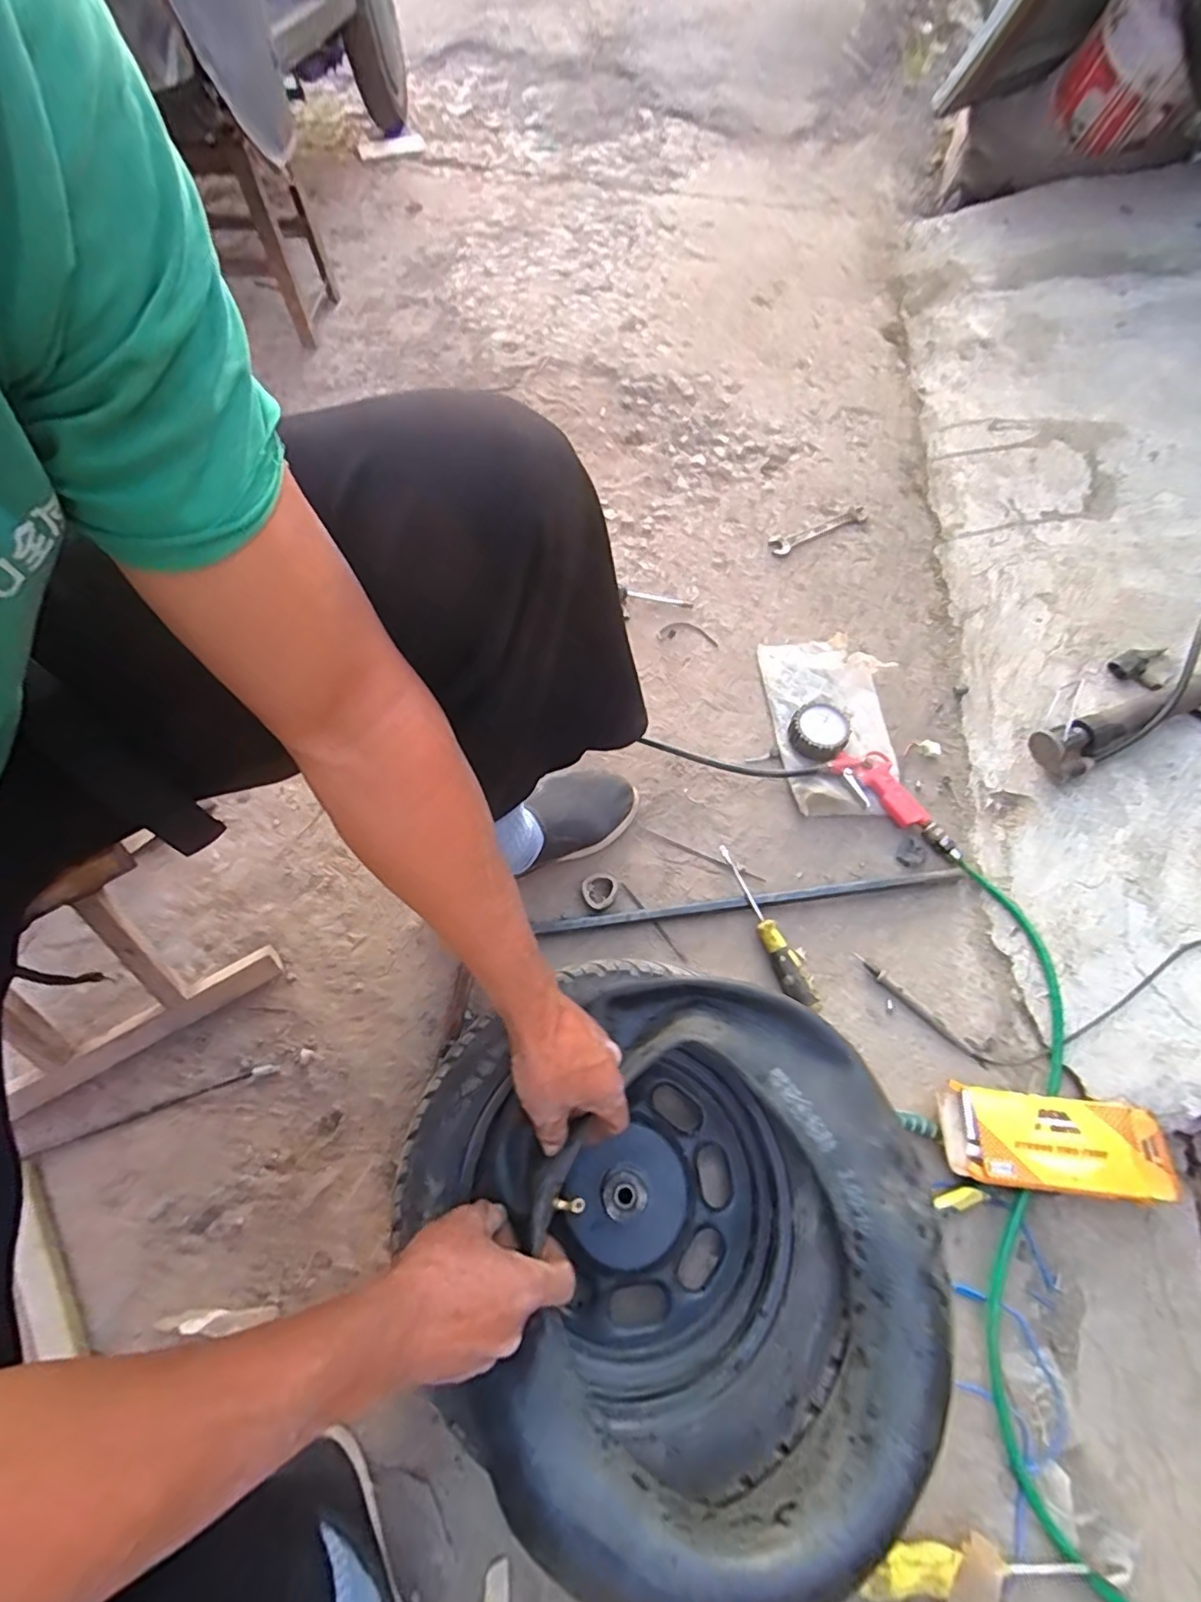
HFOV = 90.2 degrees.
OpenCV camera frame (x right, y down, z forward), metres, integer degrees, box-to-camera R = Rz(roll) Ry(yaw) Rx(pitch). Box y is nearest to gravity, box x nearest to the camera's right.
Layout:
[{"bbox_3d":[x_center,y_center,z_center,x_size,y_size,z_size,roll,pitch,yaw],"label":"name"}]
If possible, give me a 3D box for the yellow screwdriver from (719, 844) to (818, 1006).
[{"bbox_3d":[0.183,0.136,0.667,0.030,0.032,0.186,-16,64,-8],"label":"yellow screwdriver"}]

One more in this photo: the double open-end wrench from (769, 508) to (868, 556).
[{"bbox_3d":[0.349,-0.433,0.956,0.184,0.009,0.033,-27,68,-18],"label":"double open-end wrench"}]

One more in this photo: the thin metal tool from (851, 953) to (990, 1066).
[{"bbox_3d":[0.337,0.219,0.634,0.158,0.009,0.012,40,69,19],"label":"thin metal tool"}]

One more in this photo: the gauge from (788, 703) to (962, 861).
[{"bbox_3d":[0.340,-0.027,0.740,0.072,0.034,0.243,-41,70,-19],"label":"gauge"}]

